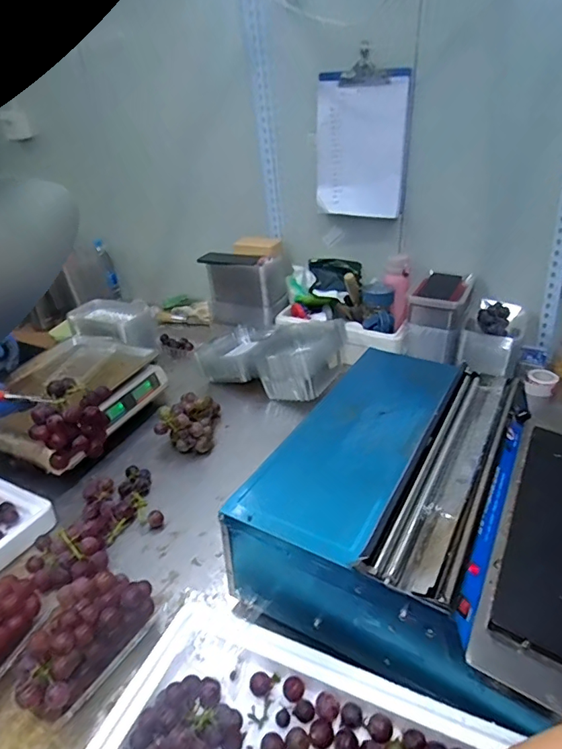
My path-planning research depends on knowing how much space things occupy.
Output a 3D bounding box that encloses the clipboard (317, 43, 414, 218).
[{"bbox_3d":[0.186,-0.545,1.150,0.214,0.323,0.028,13,29,24],"label":"clipboard"}]

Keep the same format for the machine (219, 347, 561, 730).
[{"bbox_3d":[0.236,0.172,0.703,0.443,0.166,0.488,14,34,26],"label":"machine"}]

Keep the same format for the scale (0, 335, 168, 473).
[{"bbox_3d":[-0.447,0.050,1.036,0.284,0.103,0.346,9,33,19],"label":"scale"}]

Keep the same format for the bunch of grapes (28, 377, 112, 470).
[{"bbox_3d":[-0.319,0.078,0.762,0.105,0.126,0.091,-10,31,-12],"label":"bunch of grapes"}]

